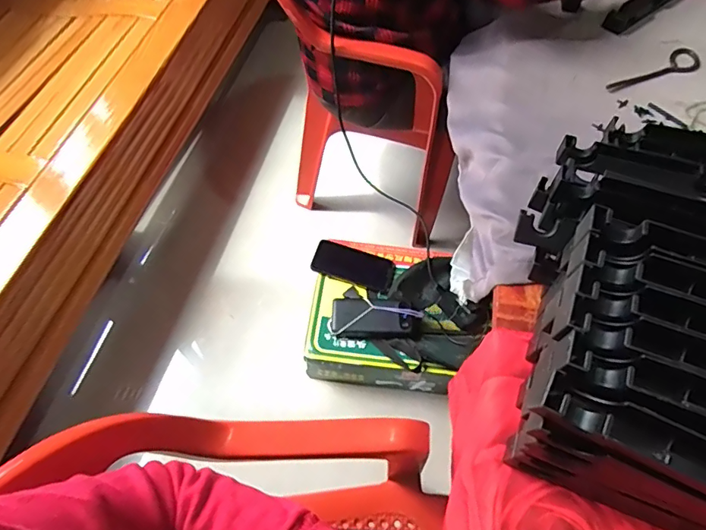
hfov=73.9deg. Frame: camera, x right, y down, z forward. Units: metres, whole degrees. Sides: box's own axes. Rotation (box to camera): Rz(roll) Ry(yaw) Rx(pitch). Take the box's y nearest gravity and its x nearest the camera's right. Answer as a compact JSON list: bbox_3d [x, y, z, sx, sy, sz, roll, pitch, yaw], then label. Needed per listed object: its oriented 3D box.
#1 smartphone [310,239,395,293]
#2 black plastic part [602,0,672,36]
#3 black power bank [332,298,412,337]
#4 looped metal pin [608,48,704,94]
[{"bbox_3d":[0.001,0.002,0.986,0.166,0.011,0.074,18,76,-1],"label":"smartphone"},{"bbox_3d":[0.472,-0.421,0.746,0.198,0.021,0.033,-35,68,-20],"label":"black plastic part"},{"bbox_3d":[0.035,0.100,0.907,0.147,0.023,0.067,5,61,0],"label":"black power bank"},{"bbox_3d":[0.442,-0.276,0.679,0.179,0.005,0.042,-29,66,-17],"label":"looped metal pin"}]

